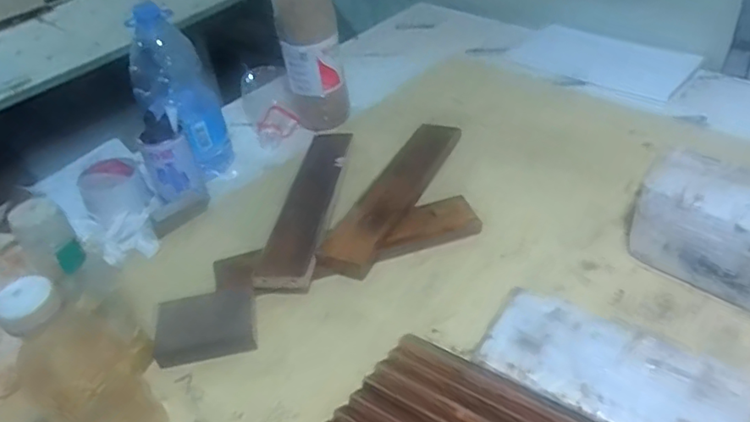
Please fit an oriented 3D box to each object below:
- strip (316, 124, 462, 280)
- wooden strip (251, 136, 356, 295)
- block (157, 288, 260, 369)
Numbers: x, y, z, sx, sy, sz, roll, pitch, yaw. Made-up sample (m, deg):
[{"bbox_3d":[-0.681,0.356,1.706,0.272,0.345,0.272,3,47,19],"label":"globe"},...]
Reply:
[{"bbox_3d":[0.022,-0.028,0.740,0.063,0.017,0.291,14,44,24],"label":"strip"},{"bbox_3d":[-0.081,-0.018,0.746,0.065,0.010,0.287,1,40,9],"label":"wooden strip"},{"bbox_3d":[-0.174,0.115,0.619,0.096,0.026,0.079,-13,40,-7],"label":"block"}]

